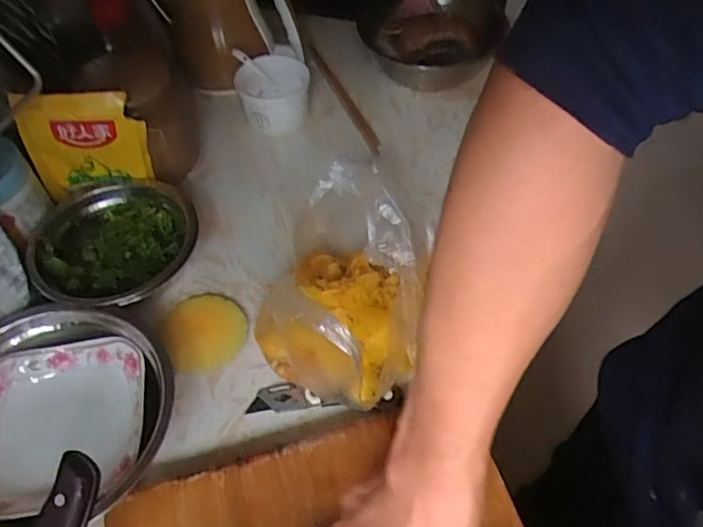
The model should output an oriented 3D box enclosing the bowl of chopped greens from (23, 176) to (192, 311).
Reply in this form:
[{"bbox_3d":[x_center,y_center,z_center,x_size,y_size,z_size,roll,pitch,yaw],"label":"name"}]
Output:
[{"bbox_3d":[-0.242,-0.014,0.615,0.162,0.066,0.182,15,54,12],"label":"bowl of chopped greens"}]

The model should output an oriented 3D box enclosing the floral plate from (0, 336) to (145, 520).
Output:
[{"bbox_3d":[-0.257,0.145,0.505,0.146,0.047,0.145,0,53,0],"label":"floral plate"}]

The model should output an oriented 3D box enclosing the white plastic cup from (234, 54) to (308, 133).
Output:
[{"bbox_3d":[-0.101,-0.220,0.748,0.091,0.073,0.090,0,53,0],"label":"white plastic cup"}]

